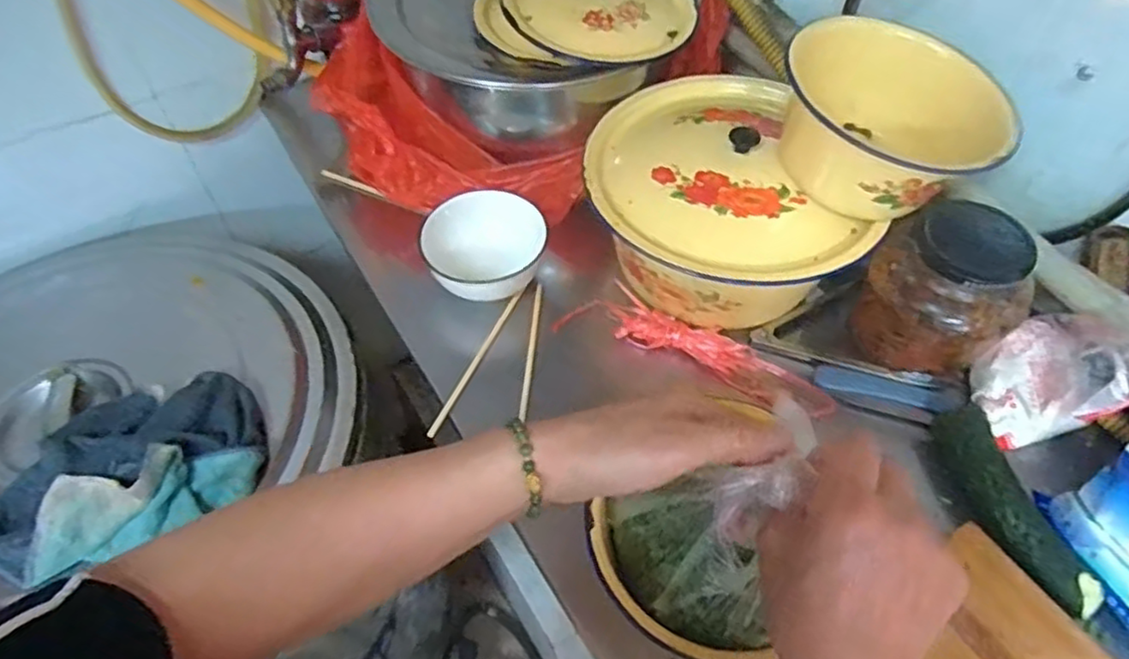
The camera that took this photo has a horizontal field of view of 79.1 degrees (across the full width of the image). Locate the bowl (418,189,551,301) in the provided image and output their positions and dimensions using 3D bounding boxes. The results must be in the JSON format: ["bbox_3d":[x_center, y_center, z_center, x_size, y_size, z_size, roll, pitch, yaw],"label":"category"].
[{"bbox_3d":[-0.073,-0.081,0.639,0.112,0.064,0.087,-8,54,-6],"label":"bowl"}]

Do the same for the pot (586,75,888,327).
[{"bbox_3d":[0.129,-0.106,0.595,0.213,0.139,0.203,0,54,0],"label":"pot"}]

